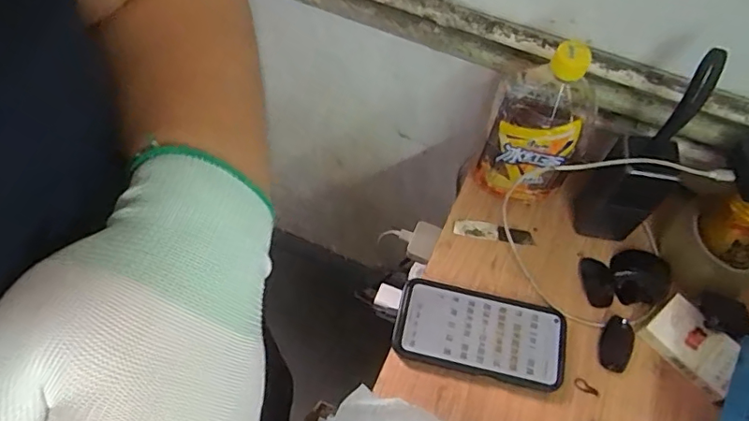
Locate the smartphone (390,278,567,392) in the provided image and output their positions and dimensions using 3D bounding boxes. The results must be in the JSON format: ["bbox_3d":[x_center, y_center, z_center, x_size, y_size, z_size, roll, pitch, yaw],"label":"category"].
[{"bbox_3d":[0.105,0.121,0.530,0.165,0.017,0.079,12,61,5],"label":"smartphone"}]

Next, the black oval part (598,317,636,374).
[{"bbox_3d":[0.239,0.131,0.528,0.029,0.006,0.056,24,63,11],"label":"black oval part"}]

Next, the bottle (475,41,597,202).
[{"bbox_3d":[0.165,-0.084,0.534,0.091,0.199,0.091,26,63,12],"label":"bottle"}]

